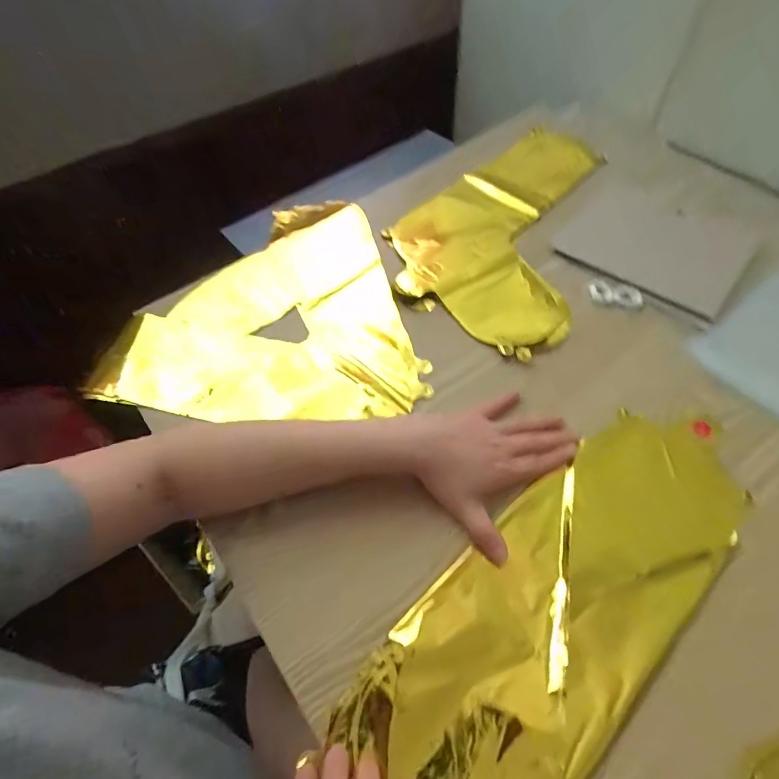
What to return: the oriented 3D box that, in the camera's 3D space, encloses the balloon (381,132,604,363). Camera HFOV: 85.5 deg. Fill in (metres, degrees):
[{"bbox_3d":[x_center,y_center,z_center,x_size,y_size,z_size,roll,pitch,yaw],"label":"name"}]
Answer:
[{"bbox_3d":[0.189,-0.214,0.545,0.407,0.025,0.243,-40,67,-23],"label":"balloon"}]

